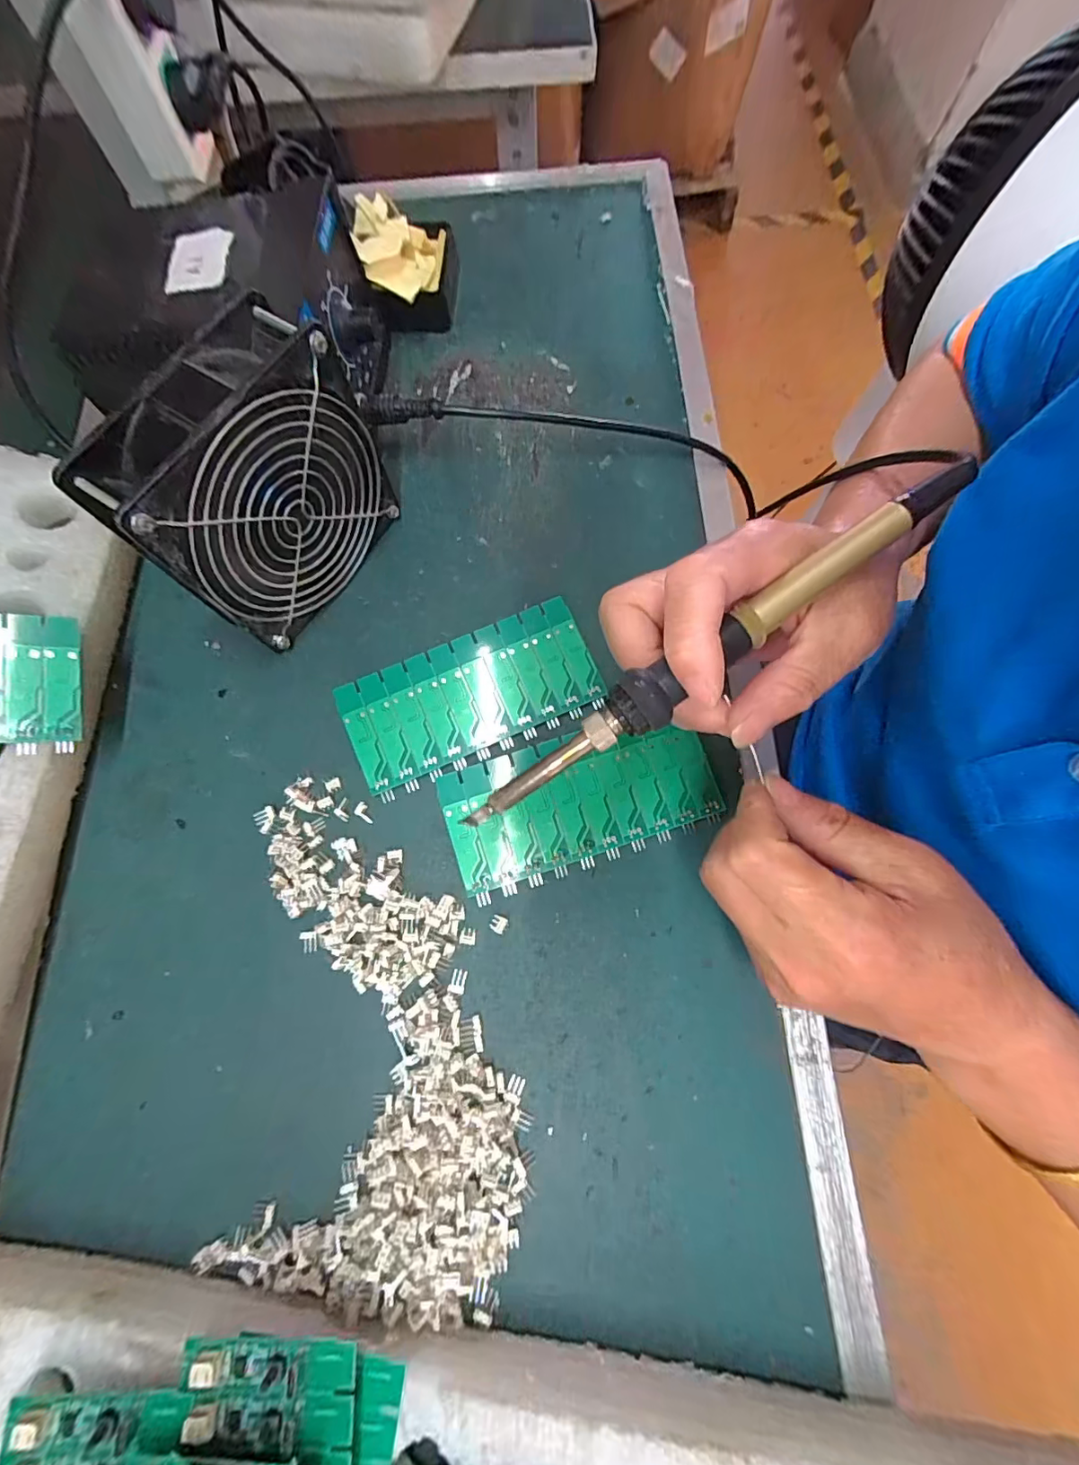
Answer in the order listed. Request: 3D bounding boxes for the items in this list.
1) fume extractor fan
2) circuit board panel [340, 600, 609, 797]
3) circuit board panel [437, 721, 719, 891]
[{"bbox_3d":[-0.136,-0.116,0.260,0.045,0.120,0.117,32,77,9],"label":"fume extractor fan"},{"bbox_3d":[-0.038,-0.021,0.286,0.136,0.013,0.063,-23,75,-6],"label":"circuit board panel"},{"bbox_3d":[0.022,0.033,0.268,0.136,0.004,0.063,-17,82,-3],"label":"circuit board panel"}]

